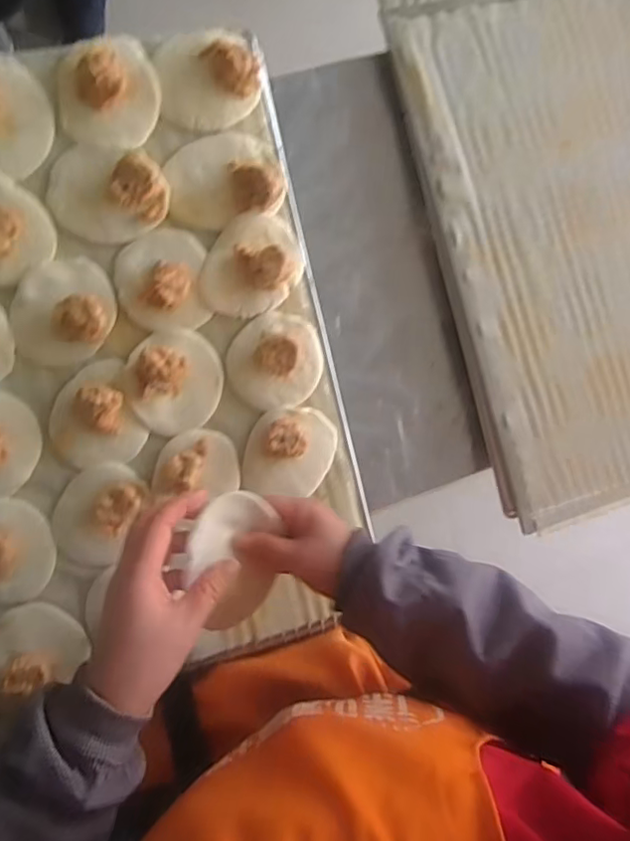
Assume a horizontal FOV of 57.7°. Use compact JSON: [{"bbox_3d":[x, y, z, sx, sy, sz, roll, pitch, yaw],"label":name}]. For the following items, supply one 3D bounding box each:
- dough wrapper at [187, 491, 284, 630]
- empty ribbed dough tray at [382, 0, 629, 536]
[{"bbox_3d":[-0.064,0.108,0.436,0.065,0.019,0.102,6,90,-10],"label":"dough wrapper"},{"bbox_3d":[0.343,-0.220,0.675,0.411,0.042,0.616,-16,94,-9],"label":"empty ribbed dough tray"}]

